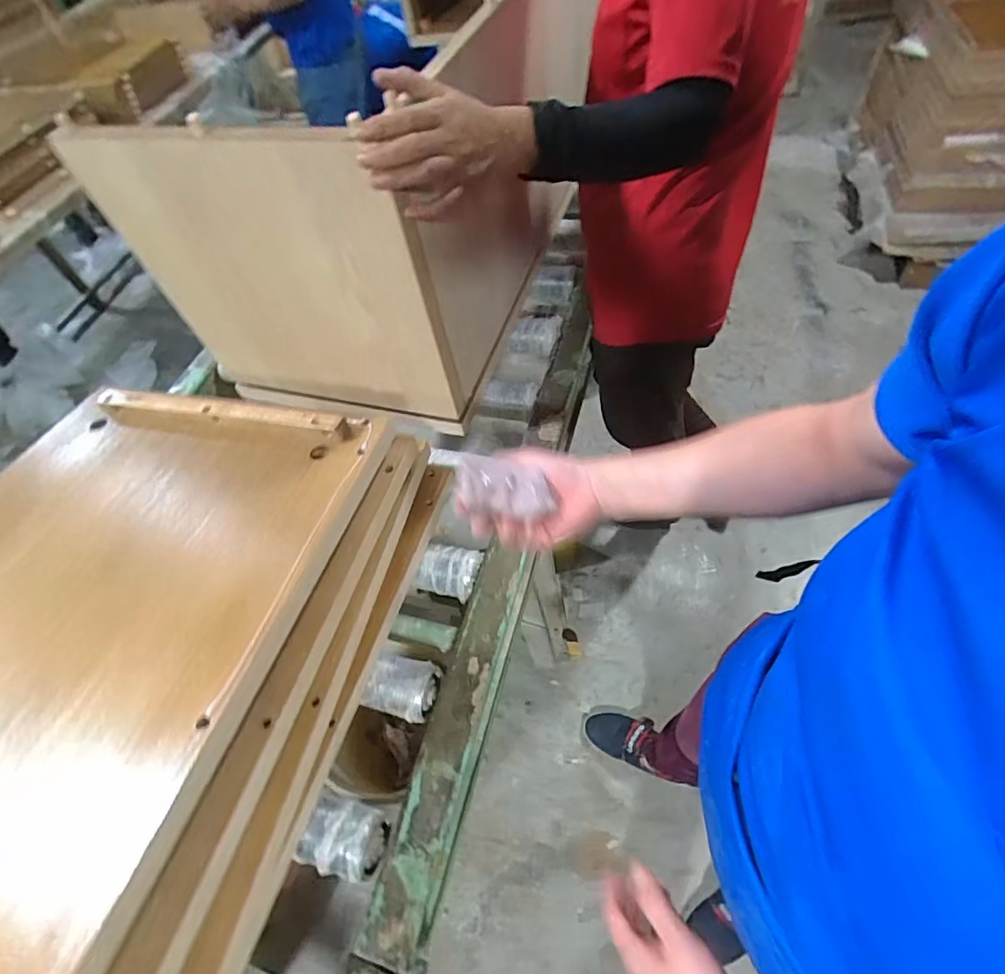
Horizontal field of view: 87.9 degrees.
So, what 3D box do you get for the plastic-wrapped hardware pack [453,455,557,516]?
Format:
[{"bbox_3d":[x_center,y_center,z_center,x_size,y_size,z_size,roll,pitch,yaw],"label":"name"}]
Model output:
[{"bbox_3d":[0.004,-0.001,0.475,0.090,0.009,0.047,9,98,-15],"label":"plastic-wrapped hardware pack"}]

